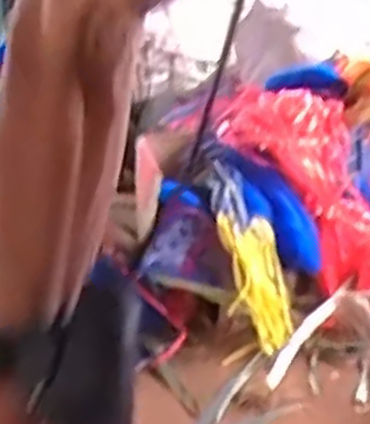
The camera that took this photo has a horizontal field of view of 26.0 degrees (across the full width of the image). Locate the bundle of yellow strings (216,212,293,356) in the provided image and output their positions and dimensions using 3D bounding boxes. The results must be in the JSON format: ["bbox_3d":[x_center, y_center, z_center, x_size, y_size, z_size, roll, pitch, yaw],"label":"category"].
[{"bbox_3d":[0.155,0.144,1.701,0.141,0.292,0.051,-14,-6,-23],"label":"bundle of yellow strings"}]

